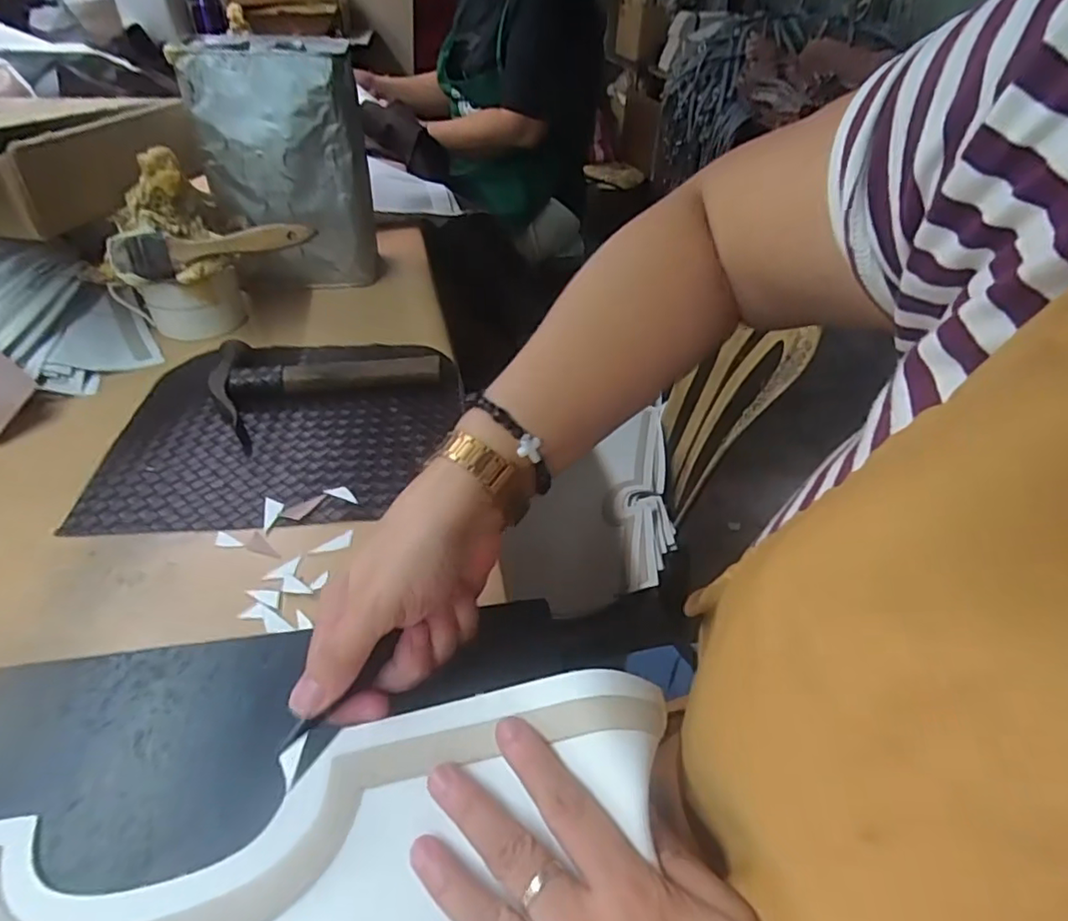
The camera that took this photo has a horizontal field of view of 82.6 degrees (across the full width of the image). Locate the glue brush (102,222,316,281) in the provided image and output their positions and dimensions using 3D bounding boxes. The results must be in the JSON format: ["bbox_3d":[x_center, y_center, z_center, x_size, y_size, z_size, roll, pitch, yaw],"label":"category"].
[{"bbox_3d":[-0.285,-0.190,0.546,0.172,0.043,0.026,-6,42,-10],"label":"glue brush"}]

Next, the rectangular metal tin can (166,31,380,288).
[{"bbox_3d":[-0.260,-0.311,0.651,0.163,0.221,0.094,-9,42,-13],"label":"rectangular metal tin can"}]

